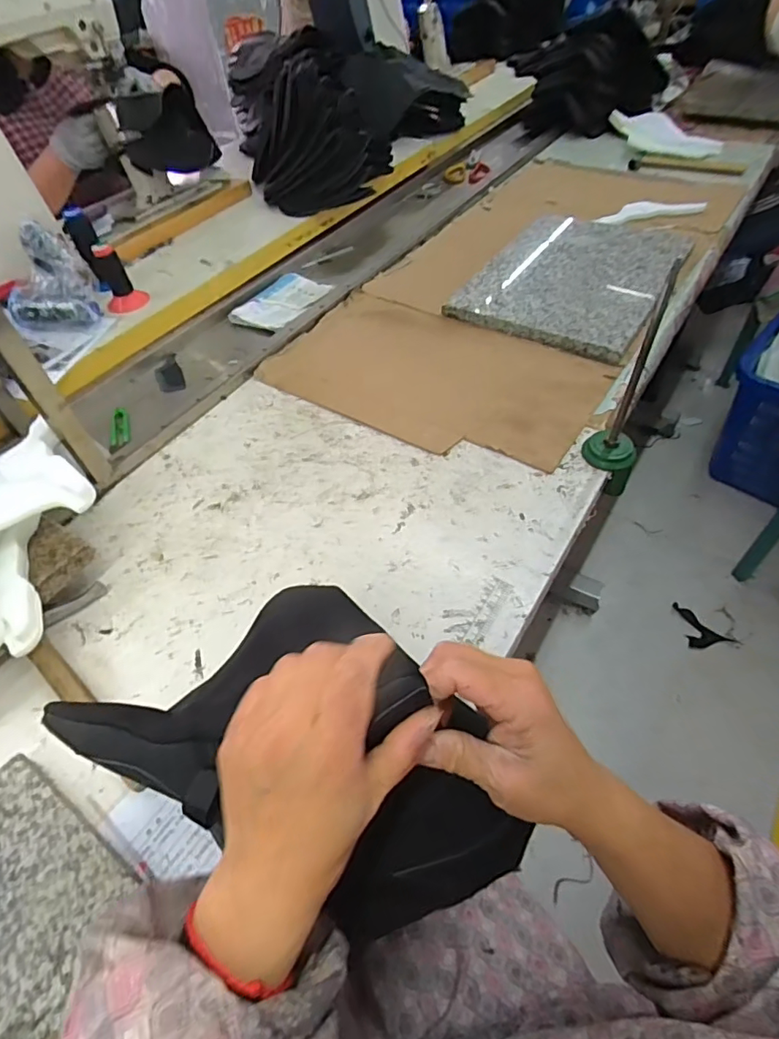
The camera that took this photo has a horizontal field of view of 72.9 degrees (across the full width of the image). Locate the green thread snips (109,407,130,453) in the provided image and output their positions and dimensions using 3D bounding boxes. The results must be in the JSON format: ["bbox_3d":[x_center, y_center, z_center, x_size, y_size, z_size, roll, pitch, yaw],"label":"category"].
[{"bbox_3d":[-0.393,-0.131,0.767,0.028,0.014,0.082,-16,51,-7],"label":"green thread snips"}]

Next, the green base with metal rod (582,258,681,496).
[{"bbox_3d":[0.266,-0.133,0.585,0.062,0.268,0.048,18,56,18],"label":"green base with metal rod"}]

